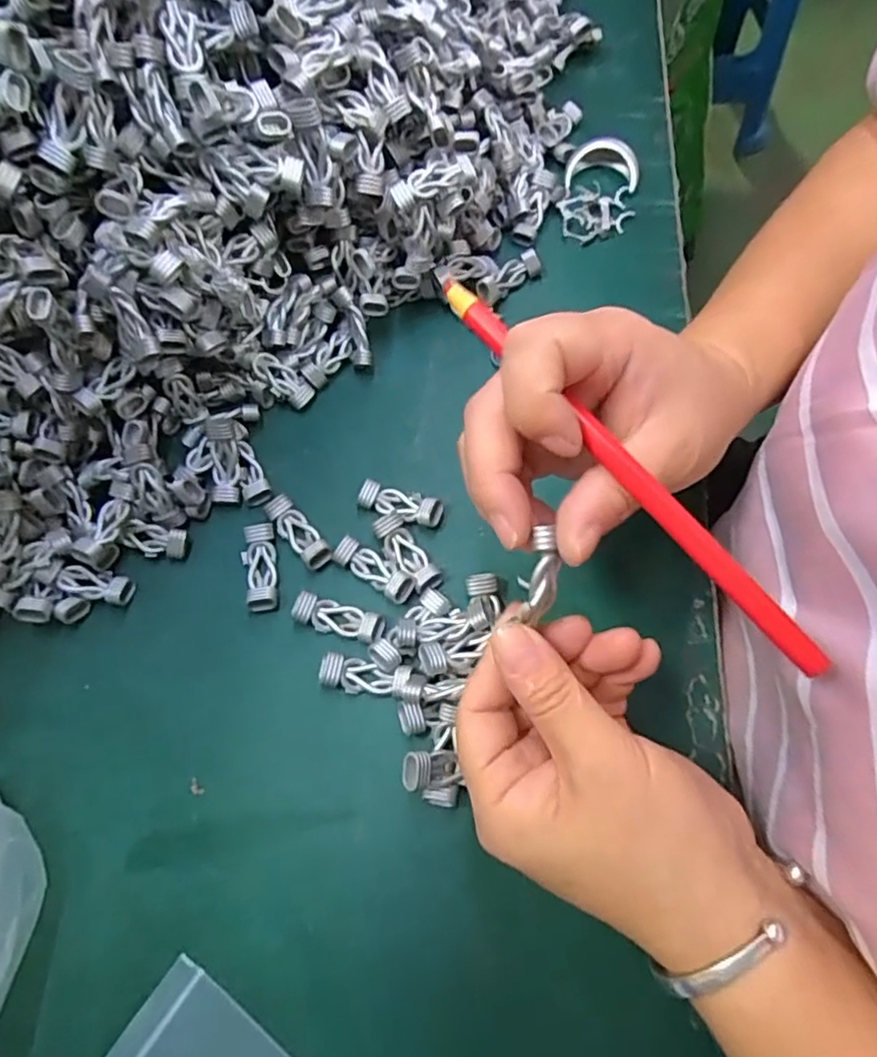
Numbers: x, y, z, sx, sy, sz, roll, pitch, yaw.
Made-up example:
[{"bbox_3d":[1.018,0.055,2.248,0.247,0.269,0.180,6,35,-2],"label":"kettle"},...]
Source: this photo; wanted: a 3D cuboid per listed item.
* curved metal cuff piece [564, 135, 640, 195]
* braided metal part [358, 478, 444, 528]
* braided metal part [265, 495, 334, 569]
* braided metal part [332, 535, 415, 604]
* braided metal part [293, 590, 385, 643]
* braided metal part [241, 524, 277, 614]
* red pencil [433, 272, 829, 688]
[{"bbox_3d":[0.102,-0.228,0.396,0.044,0.012,0.035,-6,69,1],"label":"curved metal cuff piece"},{"bbox_3d":[-0.019,-0.013,0.328,0.045,0.013,0.016,20,71,10],"label":"braided metal part"},{"bbox_3d":[-0.072,0.001,0.324,0.015,0.010,0.045,-39,72,-11],"label":"braided metal part"},{"bbox_3d":[-0.032,0.019,0.313,0.045,0.010,0.015,34,74,15],"label":"braided metal part"},{"bbox_3d":[-0.048,0.044,0.307,0.044,0.009,0.015,15,71,9],"label":"braided metal part"},{"bbox_3d":[-0.091,0.019,0.319,0.017,0.009,0.045,-9,69,0],"label":"braided metal part"},{"bbox_3d":[0.060,-0.021,0.205,0.008,0.005,0.169,-39,81,-12],"label":"red pencil"}]

